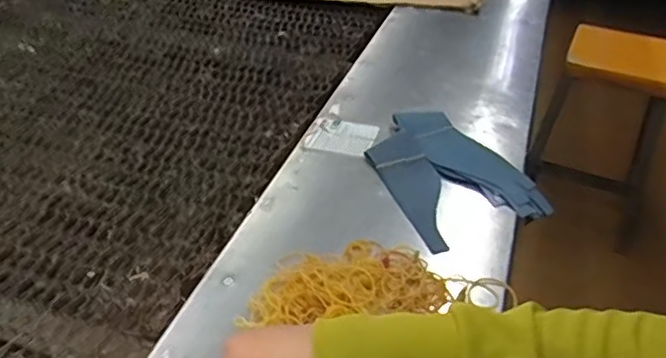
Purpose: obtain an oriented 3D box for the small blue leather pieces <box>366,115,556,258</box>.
[{"bbox_3d":[0.127,-0.012,0.669,0.149,0.019,0.200,-13,40,-19],"label":"small blue leather pieces"}]

